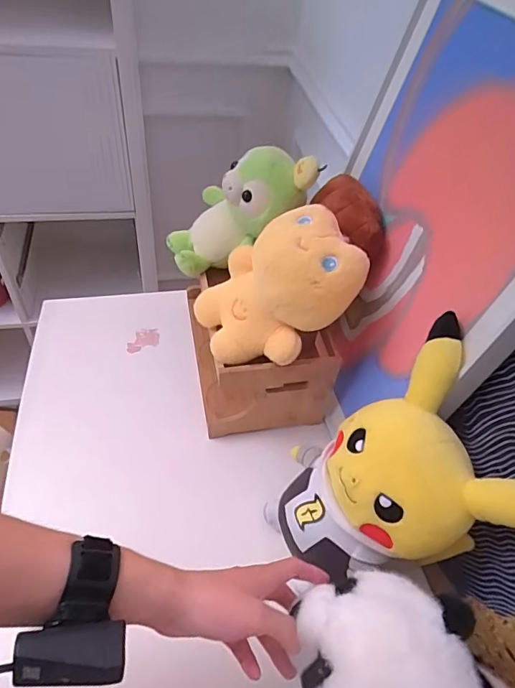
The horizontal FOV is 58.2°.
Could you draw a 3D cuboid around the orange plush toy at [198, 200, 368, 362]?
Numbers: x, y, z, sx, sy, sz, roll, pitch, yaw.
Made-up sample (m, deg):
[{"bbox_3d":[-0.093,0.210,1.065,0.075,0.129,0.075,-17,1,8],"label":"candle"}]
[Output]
[{"bbox_3d":[0.033,-0.072,0.643,0.105,0.240,0.168,14,40,-44],"label":"orange plush toy"}]

